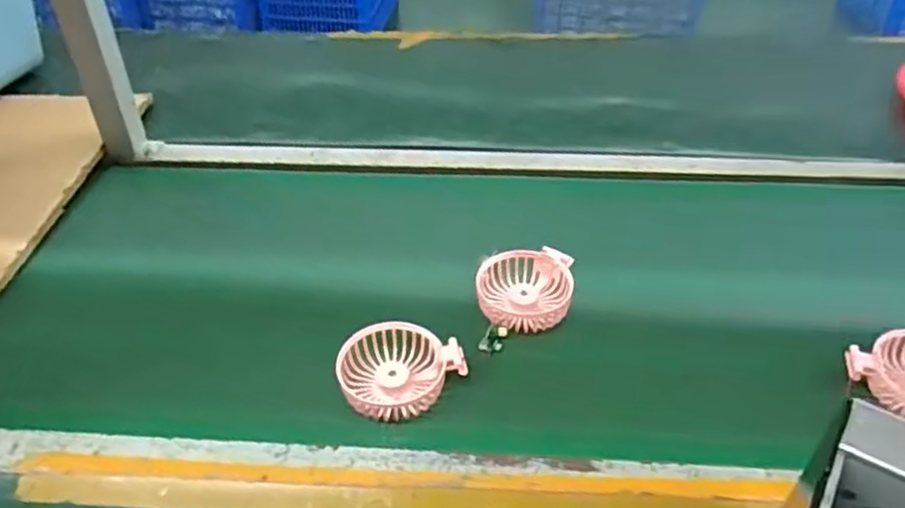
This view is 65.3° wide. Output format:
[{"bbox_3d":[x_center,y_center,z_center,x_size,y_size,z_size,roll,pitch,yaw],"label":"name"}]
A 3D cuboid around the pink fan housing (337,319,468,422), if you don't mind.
[{"bbox_3d":[-0.049,0.096,0.600,0.095,0.026,0.091,1,41,-1],"label":"pink fan housing"}]

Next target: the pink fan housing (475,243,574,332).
[{"bbox_3d":[0.068,0.031,0.670,0.087,0.023,0.091,6,42,6],"label":"pink fan housing"}]

